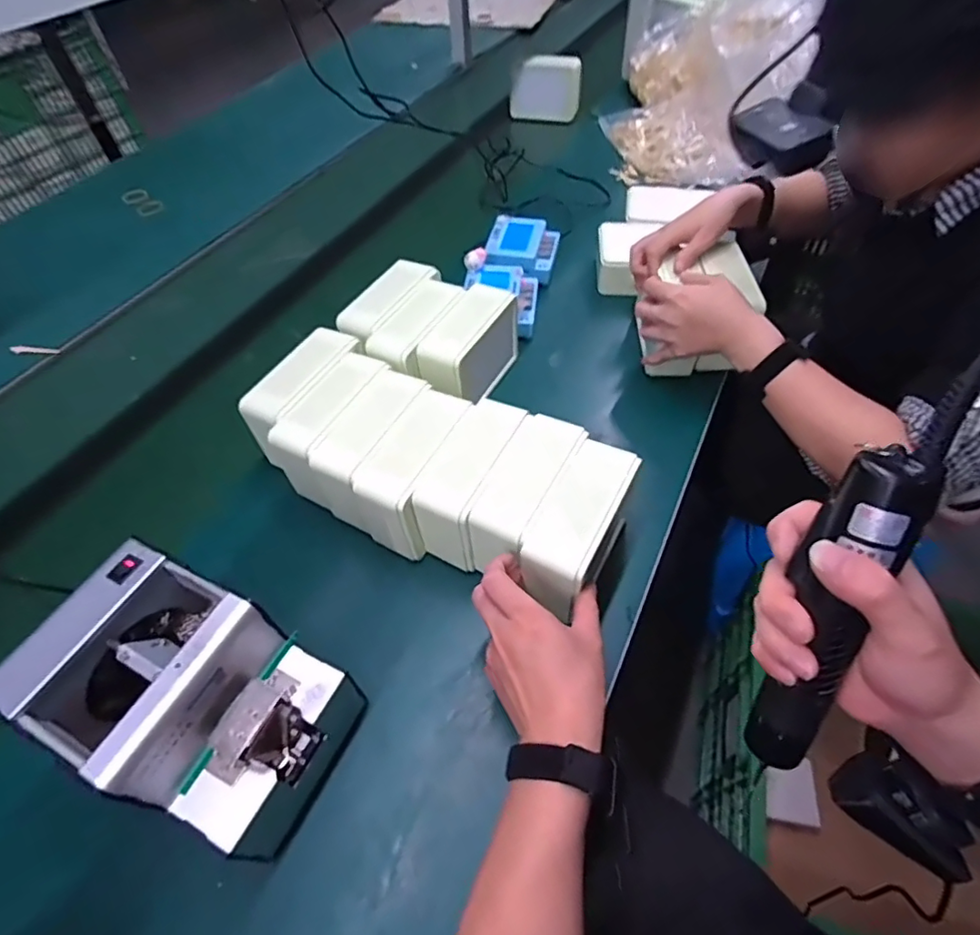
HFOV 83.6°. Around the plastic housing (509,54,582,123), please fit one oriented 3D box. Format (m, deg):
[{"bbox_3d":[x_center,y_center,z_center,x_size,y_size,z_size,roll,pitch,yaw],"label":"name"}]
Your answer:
[{"bbox_3d":[0.120,-0.810,1.171,0.147,0.115,0.041,12,55,12],"label":"plastic housing"}]

